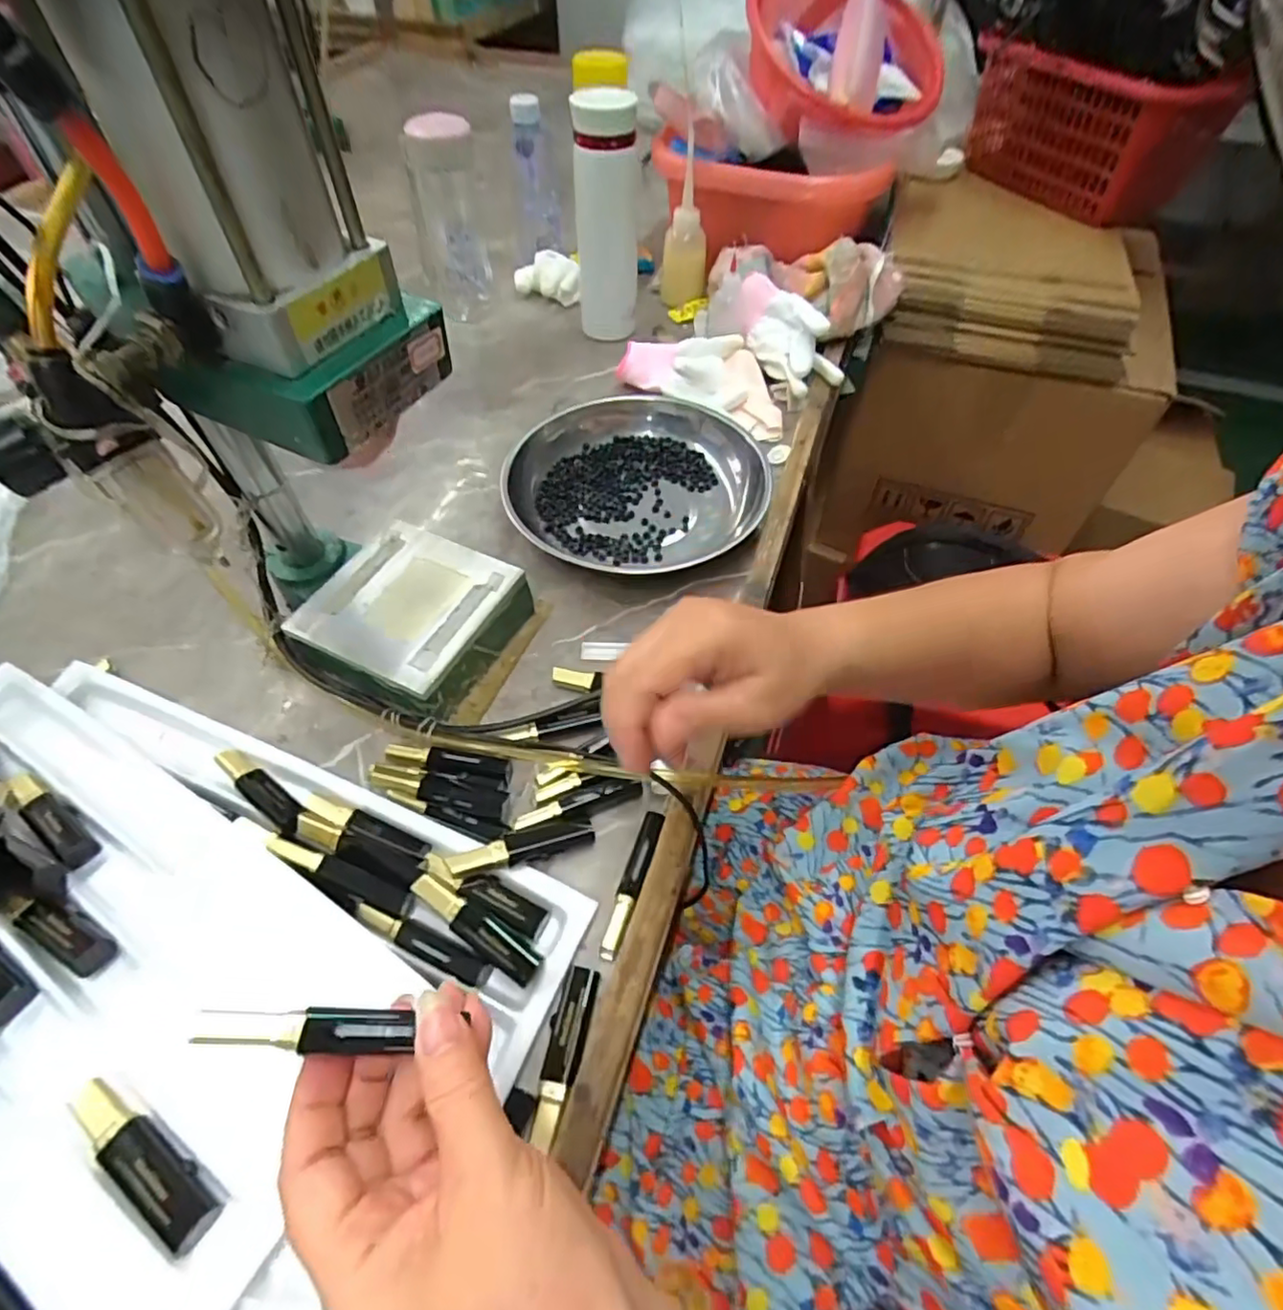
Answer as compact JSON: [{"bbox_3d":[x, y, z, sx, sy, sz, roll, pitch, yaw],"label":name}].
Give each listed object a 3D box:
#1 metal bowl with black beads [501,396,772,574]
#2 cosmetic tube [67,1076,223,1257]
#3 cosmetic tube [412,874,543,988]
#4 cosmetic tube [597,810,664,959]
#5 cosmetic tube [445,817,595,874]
[{"bbox_3d":[-0.011,-0.150,0.557,0.203,0.060,0.199,1,54,-2],"label":"metal bowl with black beads"},{"bbox_3d":[-0.205,0.206,0.261,0.084,0.014,0.020,27,57,15],"label":"cosmetic tube"},{"bbox_3d":[-0.092,0.150,0.353,0.084,0.013,0.018,27,58,16],"label":"cosmetic tube"},{"bbox_3d":[-0.006,0.132,0.375,0.013,0.013,0.087,18,55,9],"label":"cosmetic tube"},{"bbox_3d":[-0.071,0.114,0.383,0.086,0.011,0.020,-12,56,-11],"label":"cosmetic tube"}]

